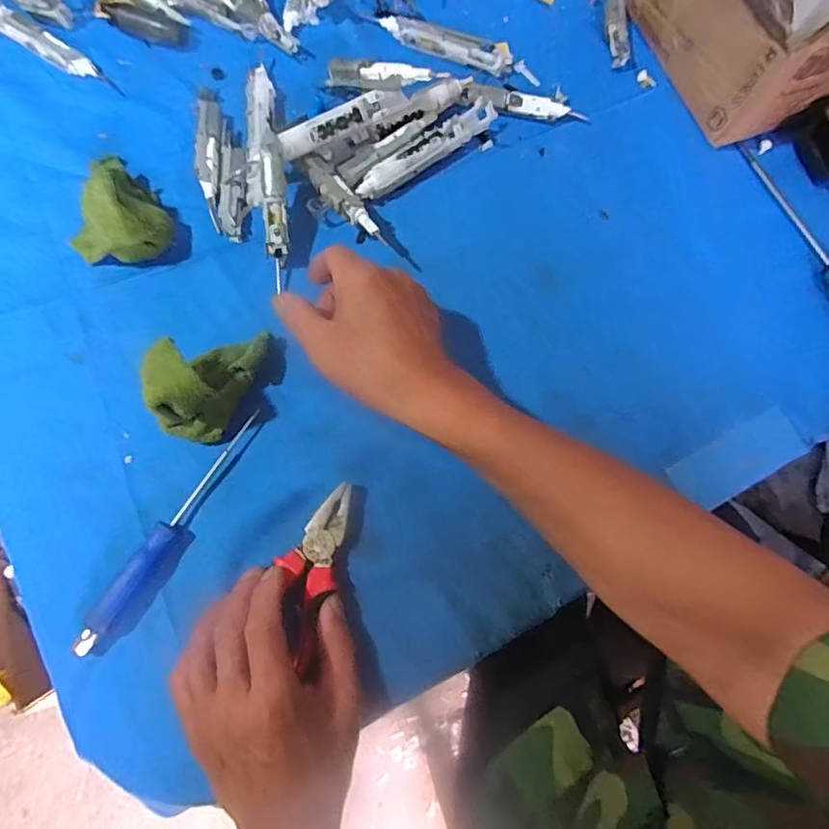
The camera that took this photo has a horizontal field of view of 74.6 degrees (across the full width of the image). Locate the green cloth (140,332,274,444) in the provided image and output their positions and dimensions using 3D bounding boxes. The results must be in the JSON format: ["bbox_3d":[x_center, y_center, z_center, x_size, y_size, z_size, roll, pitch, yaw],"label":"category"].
[{"bbox_3d":[-0.146,-0.030,0.386,0.050,0.056,0.097,25,73,4],"label":"green cloth"}]

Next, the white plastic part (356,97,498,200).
[{"bbox_3d":[0.011,-0.224,0.467,0.142,0.021,0.022,-39,78,-12],"label":"white plastic part"}]

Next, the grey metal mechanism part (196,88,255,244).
[{"bbox_3d":[-0.163,-0.217,0.462,0.037,0.019,0.152,-12,74,-5],"label":"grey metal mechanism part"}]

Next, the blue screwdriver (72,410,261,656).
[{"bbox_3d":[-0.163,0.076,0.372,0.025,0.017,0.180,29,73,5],"label":"blue screwdriver"}]

